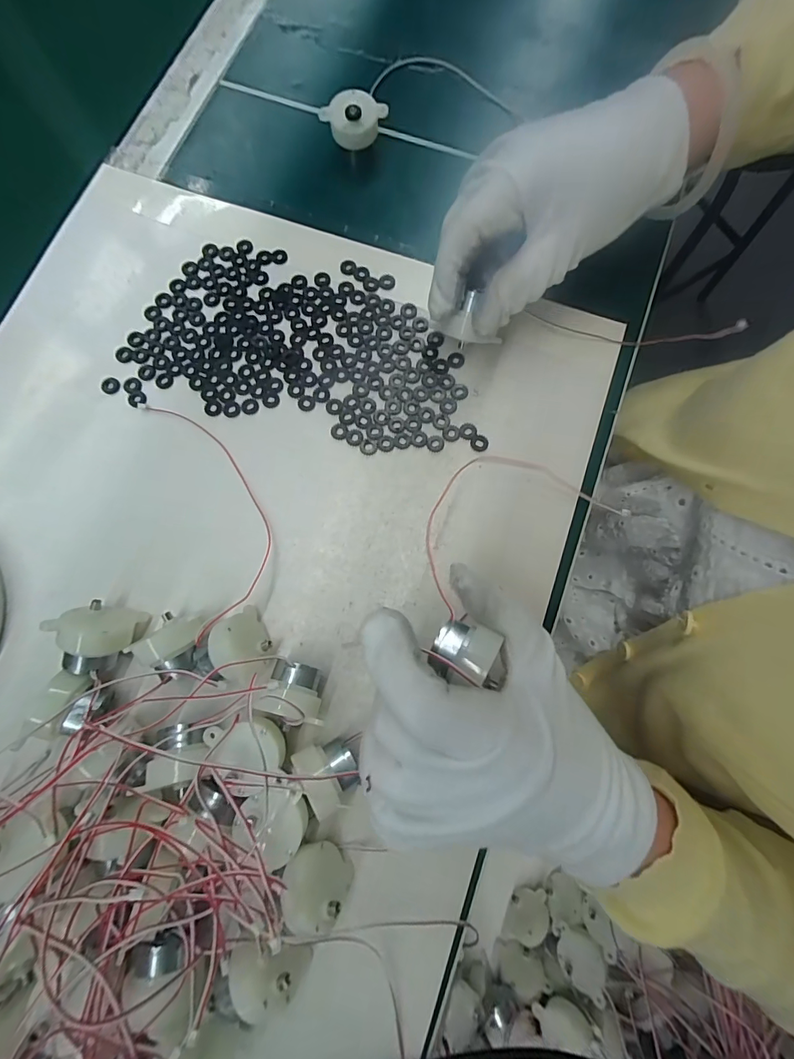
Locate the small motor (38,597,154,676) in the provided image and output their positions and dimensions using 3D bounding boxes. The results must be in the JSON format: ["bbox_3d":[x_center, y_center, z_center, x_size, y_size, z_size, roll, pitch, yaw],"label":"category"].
[{"bbox_3d":[-0.152,0.054,0.212,0.031,0.037,0.033,-9,79,-2],"label":"small motor"}]

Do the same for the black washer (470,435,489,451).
[{"bbox_3d":[0.050,-0.053,0.248,0.011,0.004,0.010,0,79,0],"label":"black washer"}]

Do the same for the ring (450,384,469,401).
[{"bbox_3d":[0.039,-0.086,0.255,0.011,0.004,0.011,0,79,0],"label":"ring"}]

